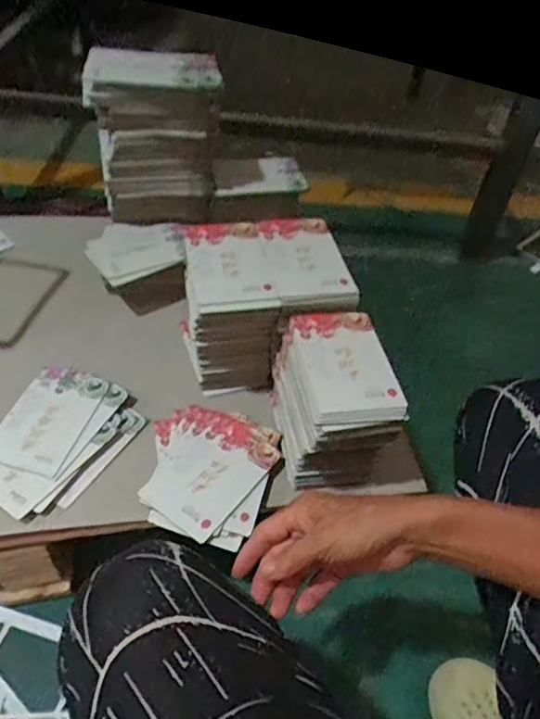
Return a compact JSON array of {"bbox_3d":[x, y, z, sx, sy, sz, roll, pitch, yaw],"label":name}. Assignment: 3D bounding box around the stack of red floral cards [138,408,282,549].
[{"bbox_3d":[-0.069,0.116,0.596,0.137,0.028,0.161,15,48,8],"label":"stack of red floral cards"}]

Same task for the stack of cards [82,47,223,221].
[{"bbox_3d":[-0.152,-0.294,0.751,0.162,0.205,0.083,2,47,-4],"label":"stack of cards"}]

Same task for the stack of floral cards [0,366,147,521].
[{"bbox_3d":[-0.237,0.084,0.605,0.131,0.014,0.172,25,50,16],"label":"stack of floral cards"}]

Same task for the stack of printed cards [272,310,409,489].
[{"bbox_3d":[0.067,0.043,0.592,0.100,0.128,0.143,-5,48,-10],"label":"stack of printed cards"}]

